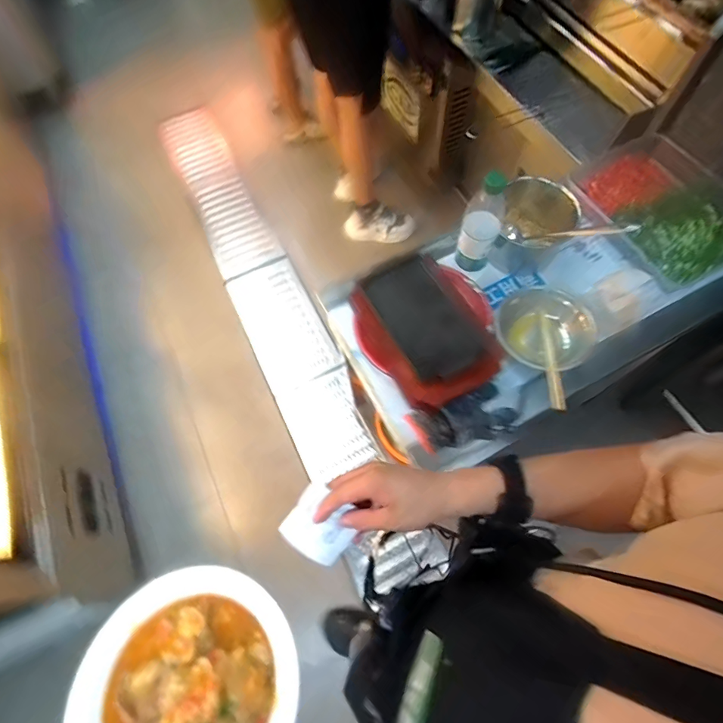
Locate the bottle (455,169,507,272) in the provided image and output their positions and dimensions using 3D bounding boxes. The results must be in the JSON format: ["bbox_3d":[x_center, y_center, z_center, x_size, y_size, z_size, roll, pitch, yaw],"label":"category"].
[{"bbox_3d":[0.201,-0.231,0.697,0.060,0.172,0.076,17,67,9],"label":"bottle"}]

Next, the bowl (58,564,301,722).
[{"bbox_3d":[-0.160,0.297,0.382,0.193,0.038,0.189,-1,65,1],"label":"bowl"}]

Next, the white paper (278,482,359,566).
[{"bbox_3d":[-0.042,0.173,0.448,0.069,0.017,0.077,35,103,9],"label":"white paper"}]

